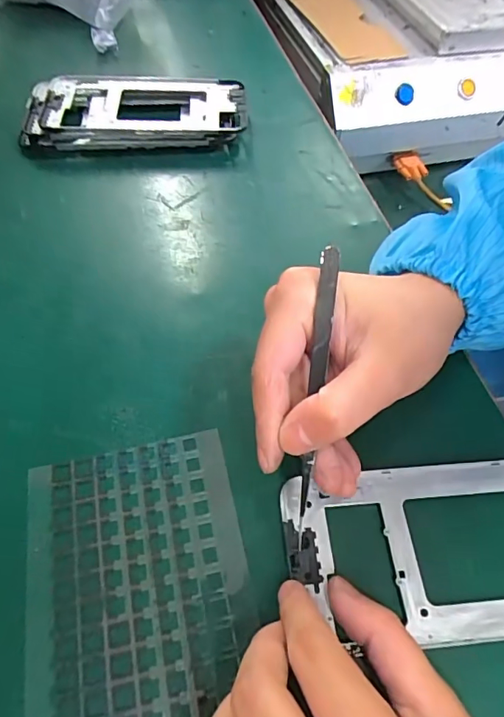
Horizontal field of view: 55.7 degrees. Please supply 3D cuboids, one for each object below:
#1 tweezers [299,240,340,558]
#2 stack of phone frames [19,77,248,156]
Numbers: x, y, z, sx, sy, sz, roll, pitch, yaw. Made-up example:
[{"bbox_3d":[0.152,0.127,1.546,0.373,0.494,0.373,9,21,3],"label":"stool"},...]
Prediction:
[{"bbox_3d":[0.028,0.017,0.212,0.007,0.018,0.131,5,102,3],"label":"tweezers"},{"bbox_3d":[-0.093,-0.198,0.388,0.173,0.023,0.077,-4,57,-4],"label":"stack of phone frames"}]

